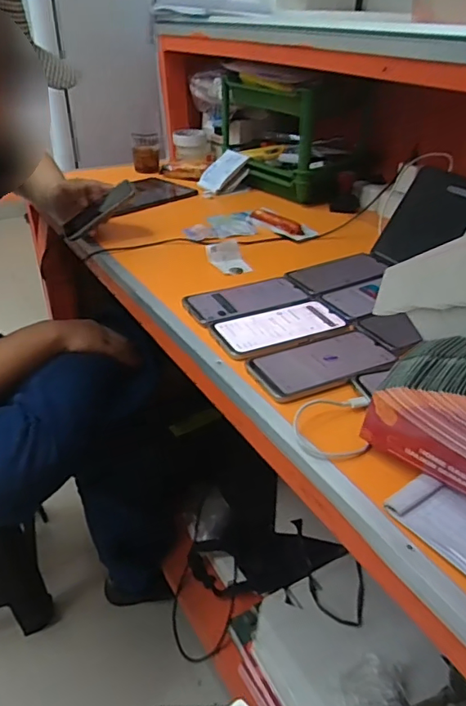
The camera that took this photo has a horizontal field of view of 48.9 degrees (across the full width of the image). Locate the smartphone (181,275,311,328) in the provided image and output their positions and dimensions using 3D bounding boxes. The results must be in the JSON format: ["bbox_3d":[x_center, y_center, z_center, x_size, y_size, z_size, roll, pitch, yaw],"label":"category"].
[{"bbox_3d":[0.021,-0.081,0.736,0.181,0.015,0.092,-18,39,-26],"label":"smartphone"}]

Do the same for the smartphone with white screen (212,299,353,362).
[{"bbox_3d":[0.064,-0.035,0.664,0.178,0.006,0.092,-14,37,-22],"label":"smartphone with white screen"}]

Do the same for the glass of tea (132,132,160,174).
[{"bbox_3d":[-0.222,-0.518,1.316,0.069,0.087,0.069,-5,35,-9],"label":"glass of tea"}]

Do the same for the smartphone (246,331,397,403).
[{"bbox_3d":[0.105,0.012,0.602,0.171,0.009,0.084,-15,37,-22],"label":"smartphone"}]

